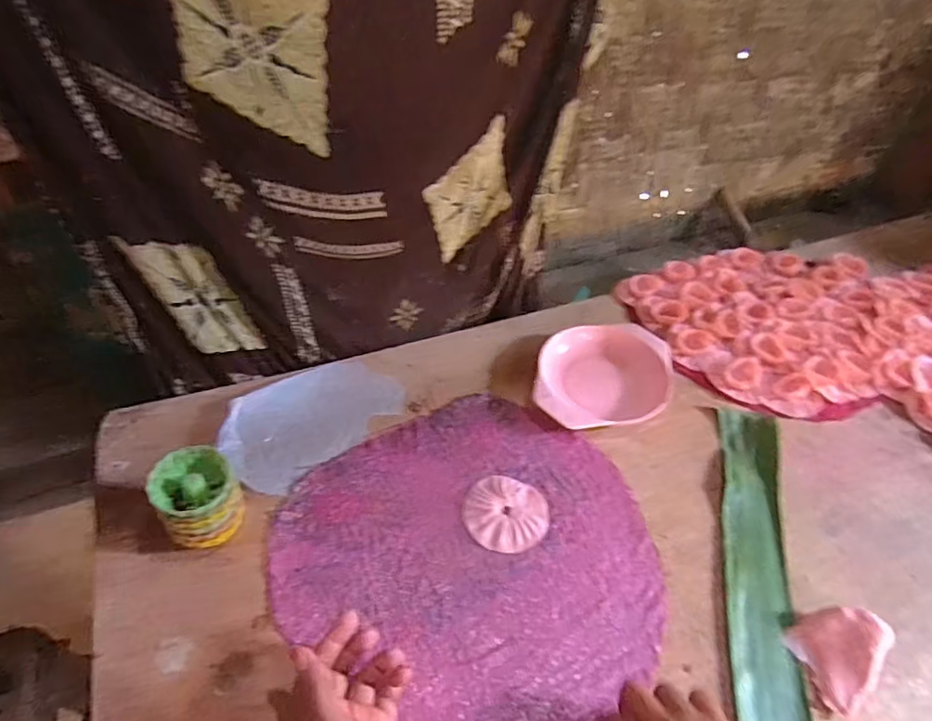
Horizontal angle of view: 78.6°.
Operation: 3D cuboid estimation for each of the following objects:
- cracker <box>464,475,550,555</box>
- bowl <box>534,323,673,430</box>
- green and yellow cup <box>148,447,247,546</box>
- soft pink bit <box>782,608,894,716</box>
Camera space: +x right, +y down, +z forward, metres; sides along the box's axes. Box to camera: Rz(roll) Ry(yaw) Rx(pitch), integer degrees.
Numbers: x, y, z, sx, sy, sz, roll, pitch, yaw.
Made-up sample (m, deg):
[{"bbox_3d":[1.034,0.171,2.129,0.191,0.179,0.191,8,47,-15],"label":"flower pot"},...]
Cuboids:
[{"bbox_3d":[0.039,0.146,0.546,0.078,0.009,0.075,2,46,-2],"label":"cracker"},{"bbox_3d":[0.161,0.015,0.668,0.177,0.035,0.122,-11,48,-14],"label":"bowl"},{"bbox_3d":[-0.226,0.121,0.489,0.061,0.075,0.069,-23,52,-24],"label":"green and yellow cup"},{"bbox_3d":[0.316,0.240,0.471,0.073,0.028,0.068,-11,48,-14],"label":"soft pink bit"}]

